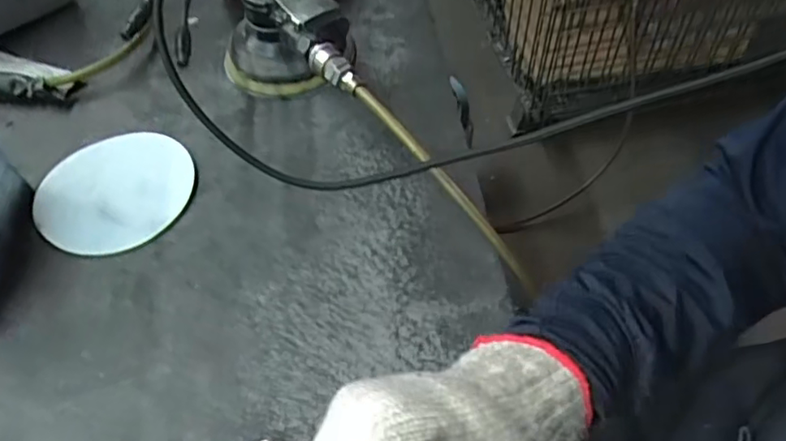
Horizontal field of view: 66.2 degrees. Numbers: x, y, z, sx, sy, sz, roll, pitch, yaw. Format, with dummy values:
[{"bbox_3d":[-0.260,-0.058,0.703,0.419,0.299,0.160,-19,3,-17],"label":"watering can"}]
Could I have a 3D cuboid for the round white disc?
[{"bbox_3d":[-0.213,-0.023,0.468,0.112,0.011,0.115,-1,52,2],"label":"round white disc"}]

